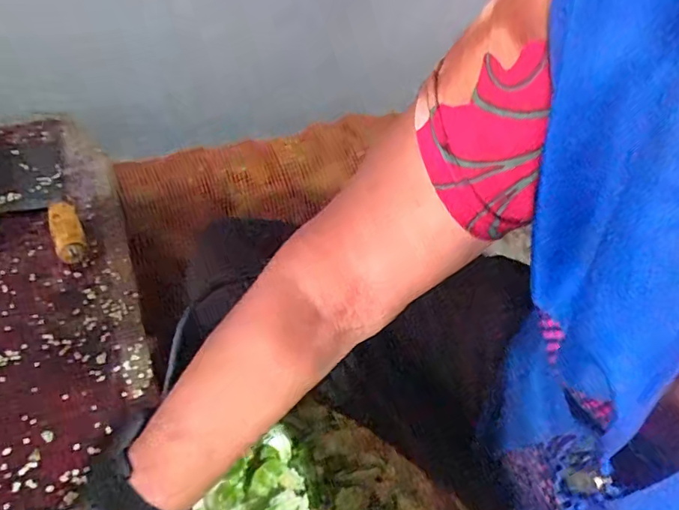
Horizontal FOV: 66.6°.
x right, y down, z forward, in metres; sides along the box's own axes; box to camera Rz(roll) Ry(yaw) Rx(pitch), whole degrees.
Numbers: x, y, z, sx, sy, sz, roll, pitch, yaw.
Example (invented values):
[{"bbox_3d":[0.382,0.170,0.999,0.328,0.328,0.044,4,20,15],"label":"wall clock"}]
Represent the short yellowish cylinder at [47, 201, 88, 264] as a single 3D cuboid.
[{"bbox_3d":[-0.298,-0.027,0.566,0.029,0.021,0.077,-16,66,-17],"label":"short yellowish cylinder"}]

